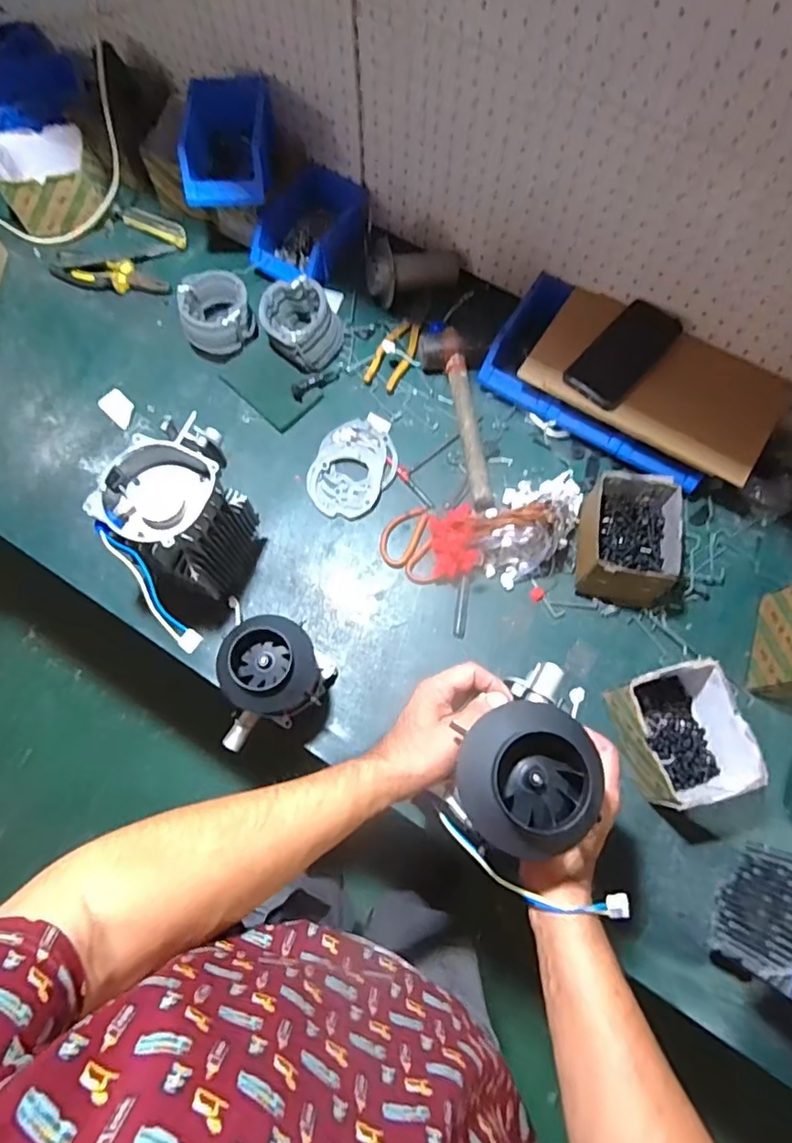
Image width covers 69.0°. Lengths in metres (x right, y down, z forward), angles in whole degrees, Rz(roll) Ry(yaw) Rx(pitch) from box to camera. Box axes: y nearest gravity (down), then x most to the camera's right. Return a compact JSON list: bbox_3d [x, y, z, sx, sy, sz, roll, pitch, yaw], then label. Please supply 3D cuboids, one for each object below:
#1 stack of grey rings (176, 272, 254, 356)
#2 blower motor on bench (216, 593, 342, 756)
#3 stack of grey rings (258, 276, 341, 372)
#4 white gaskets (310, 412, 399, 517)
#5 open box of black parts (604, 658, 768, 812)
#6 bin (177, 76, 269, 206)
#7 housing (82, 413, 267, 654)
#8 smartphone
[{"bbox_3d":[-0.271,-0.387,0.876,0.106,0.073,0.112,-19,73,-6],"label":"stack of grey rings"},{"bbox_3d":[-0.140,0.139,0.683,0.114,0.142,0.137,5,72,1],"label":"blower motor on bench"},{"bbox_3d":[-0.137,-0.365,0.856,0.108,0.076,0.112,-14,73,-5],"label":"stack of grey rings"},{"bbox_3d":[-0.060,-0.155,0.835,0.113,0.009,0.159,31,75,9],"label":"white gaskets"},{"bbox_3d":[0.331,0.191,0.682,0.116,0.096,0.147,-15,73,-5],"label":"open box of black parts"},{"bbox_3d":[-0.242,-0.610,0.825,0.125,0.094,0.166,-3,72,-2],"label":"bin"},{"bbox_3d":[-0.250,-0.063,0.710,0.135,0.220,0.156,28,74,10],"label":"housing"},{"bbox_3d":[0.310,-0.297,0.780,0.082,0.014,0.167,41,86,14],"label":"smartphone"}]

